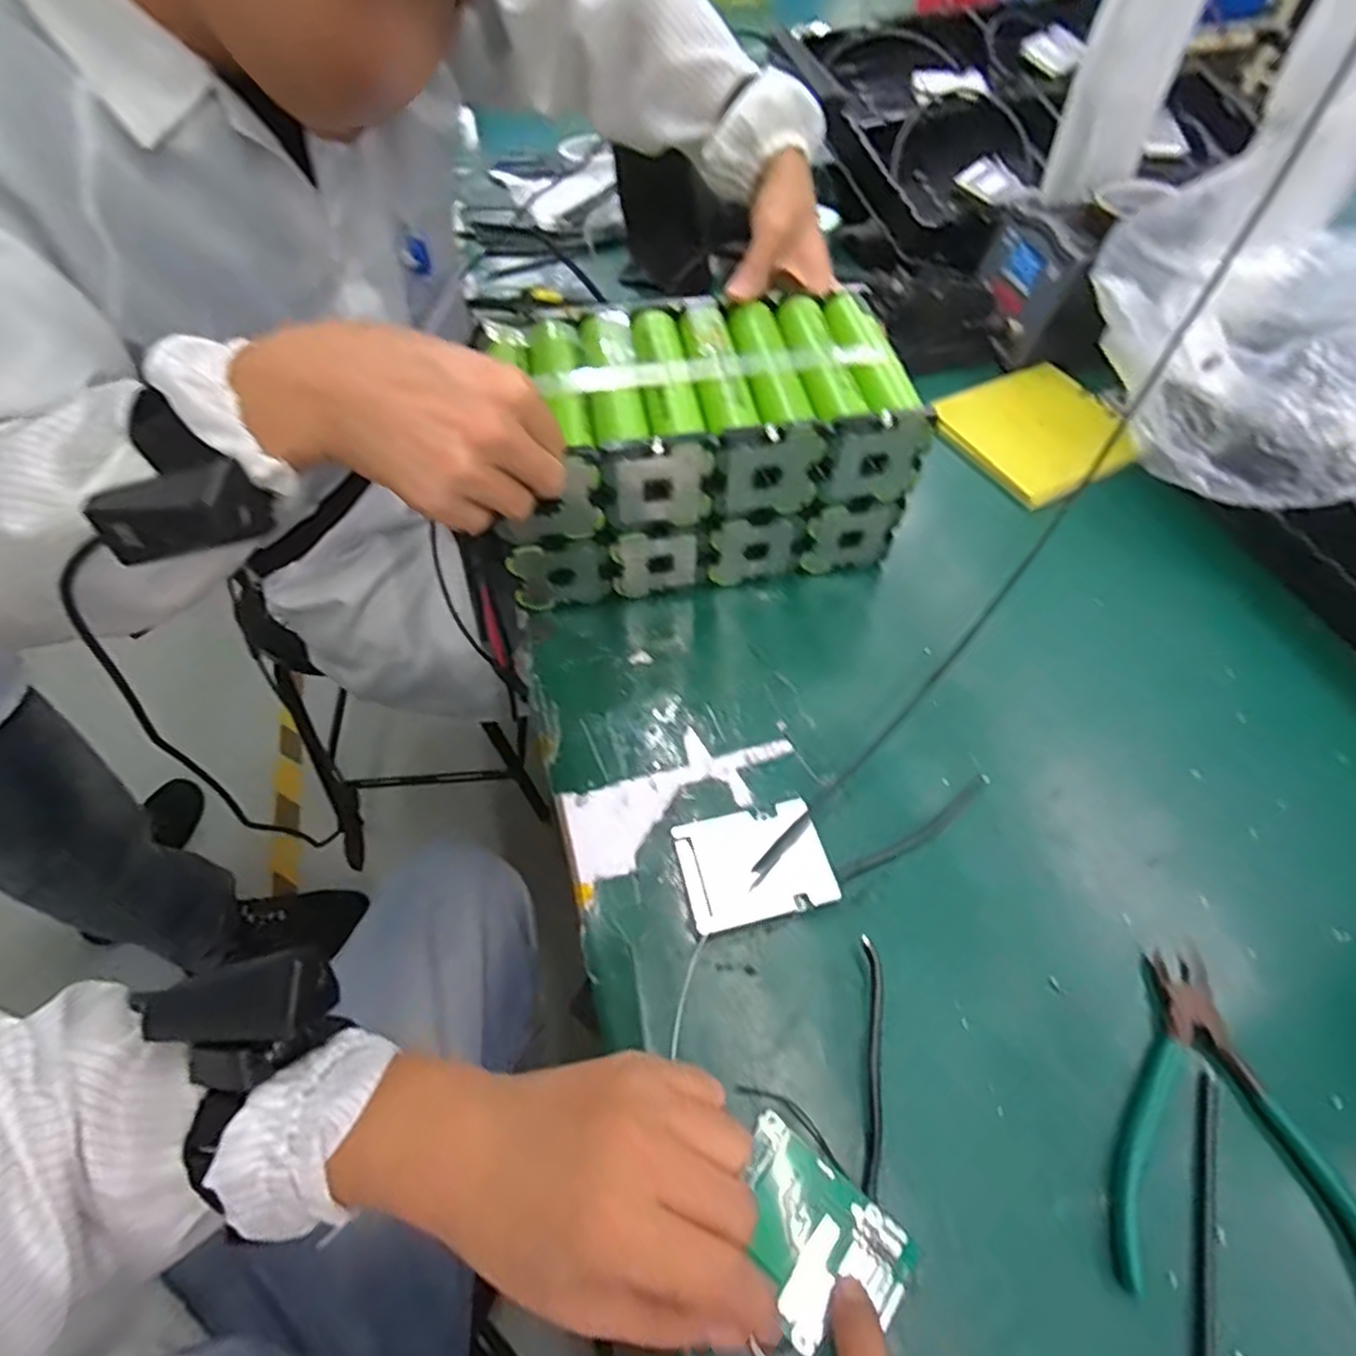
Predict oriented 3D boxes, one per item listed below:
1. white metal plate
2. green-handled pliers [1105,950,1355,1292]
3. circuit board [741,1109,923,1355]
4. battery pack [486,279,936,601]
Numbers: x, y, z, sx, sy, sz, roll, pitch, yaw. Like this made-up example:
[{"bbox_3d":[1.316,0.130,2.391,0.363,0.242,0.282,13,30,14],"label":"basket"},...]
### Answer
[{"bbox_3d":[0.043,0.104,0.398,0.080,0.006,0.062,-13,58,-7],"label":"white metal plate"},{"bbox_3d":[0.255,0.205,0.324,0.108,0.021,0.146,10,56,10],"label":"green-handled pliers"},{"bbox_3d":[0.056,0.240,0.300,0.077,0.008,0.058,35,60,18],"label":"circuit board"},{"bbox_3d":[0.014,-0.155,0.502,0.254,0.153,0.134,-10,55,-4],"label":"battery pack"}]

